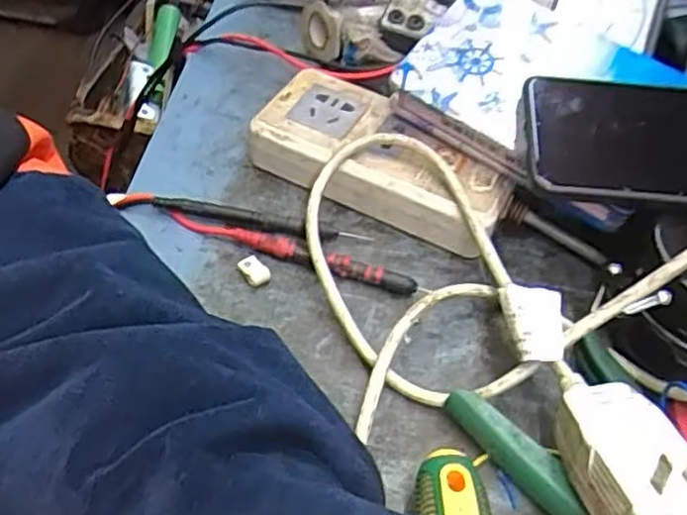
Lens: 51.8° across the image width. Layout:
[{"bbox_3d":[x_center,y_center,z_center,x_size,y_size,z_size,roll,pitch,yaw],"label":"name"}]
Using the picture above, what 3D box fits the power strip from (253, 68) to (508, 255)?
[{"bbox_3d":[0.022,-0.055,0.404,0.146,0.039,0.060,26,52,17],"label":"power strip"}]

